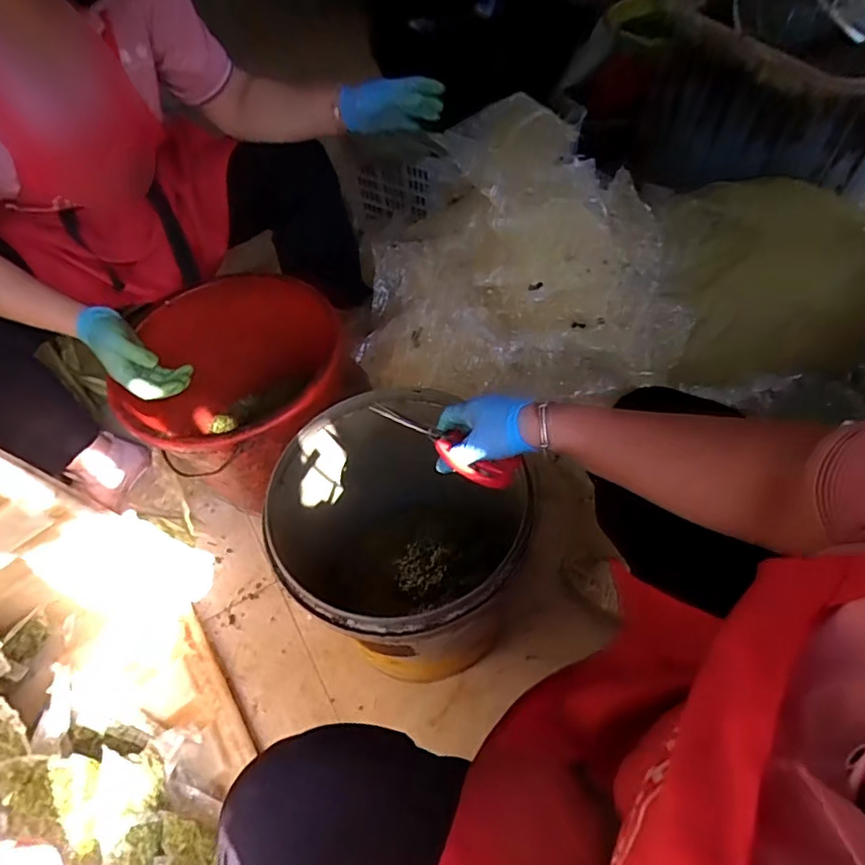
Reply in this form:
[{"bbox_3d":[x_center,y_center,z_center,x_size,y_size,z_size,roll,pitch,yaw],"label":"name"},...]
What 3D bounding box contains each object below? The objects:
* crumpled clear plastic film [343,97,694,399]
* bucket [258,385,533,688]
[{"bbox_3d":[0.121,-0.269,0.893,0.512,0.272,0.433,-12,55,-4],"label":"crumpled clear plastic film"},{"bbox_3d":[-0.031,0.172,0.810,0.305,0.371,0.319,-30,58,-16],"label":"bucket"}]

